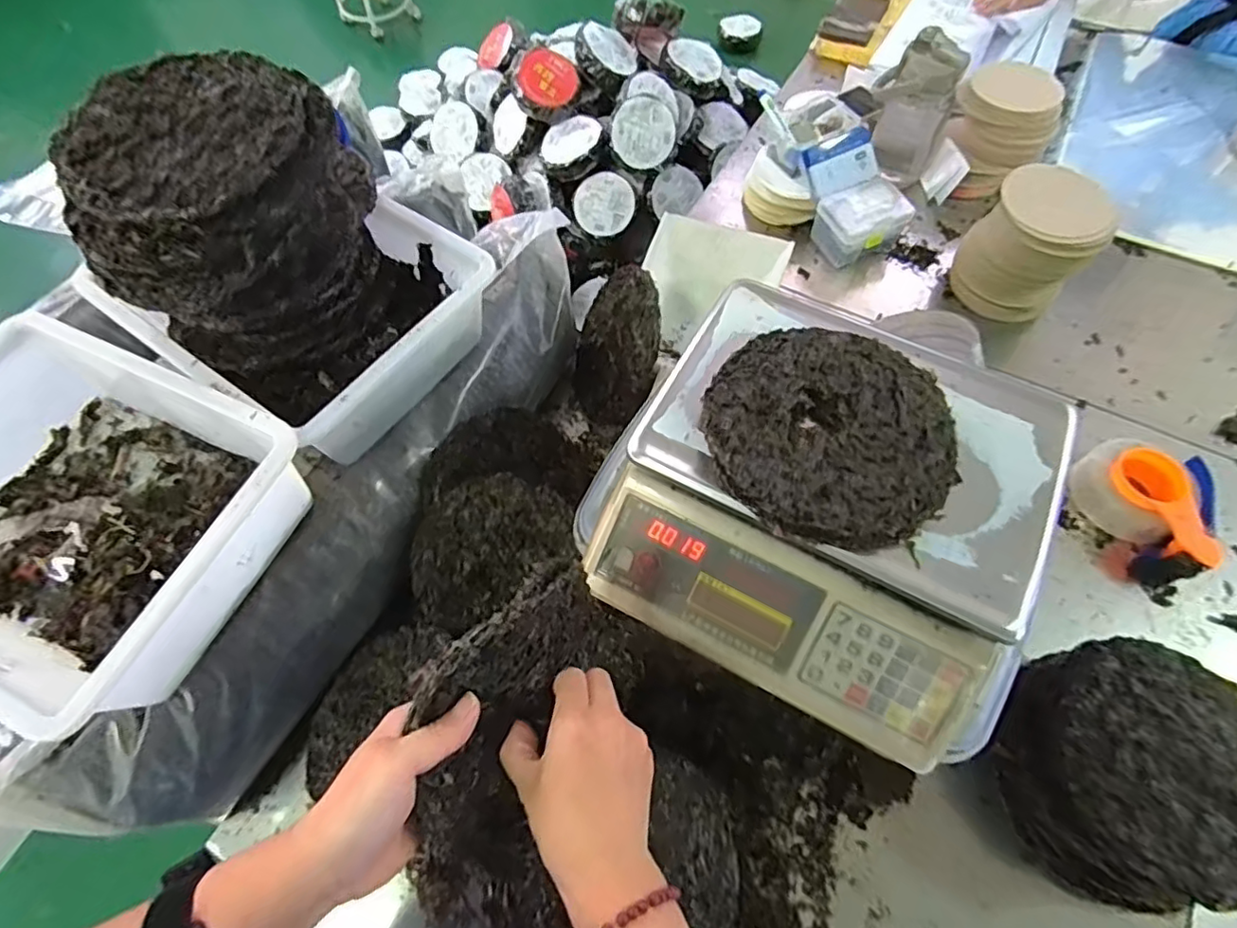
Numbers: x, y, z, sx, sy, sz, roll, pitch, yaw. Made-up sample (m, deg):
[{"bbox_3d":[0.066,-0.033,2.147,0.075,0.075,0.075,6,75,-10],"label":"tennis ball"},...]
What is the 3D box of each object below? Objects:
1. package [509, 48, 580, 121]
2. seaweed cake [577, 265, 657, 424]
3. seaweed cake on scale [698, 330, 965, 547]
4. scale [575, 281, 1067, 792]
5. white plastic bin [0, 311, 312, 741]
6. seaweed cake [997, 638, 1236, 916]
[{"bbox_3d":[-0.189,-0.961,1.555,0.169,0.078,0.160,34,100,-15],"label":"package"},{"bbox_3d":[-0.009,-0.153,0.827,0.017,0.200,0.212,9,82,-29],"label":"seaweed cake"},{"bbox_3d":[0.173,-0.028,0.499,0.191,0.021,0.194,-1,62,1],"label":"seaweed cake on scale"},{"bbox_3d":[0.174,0.029,0.543,0.368,0.104,0.319,25,65,14],"label":"scale"},{"bbox_3d":[-0.487,0.047,0.564,0.346,0.114,0.274,23,65,13],"label":"white plastic bin"},{"bbox_3d":[0.490,0.297,0.588,0.191,0.136,0.220,5,62,4],"label":"seaweed cake"}]

